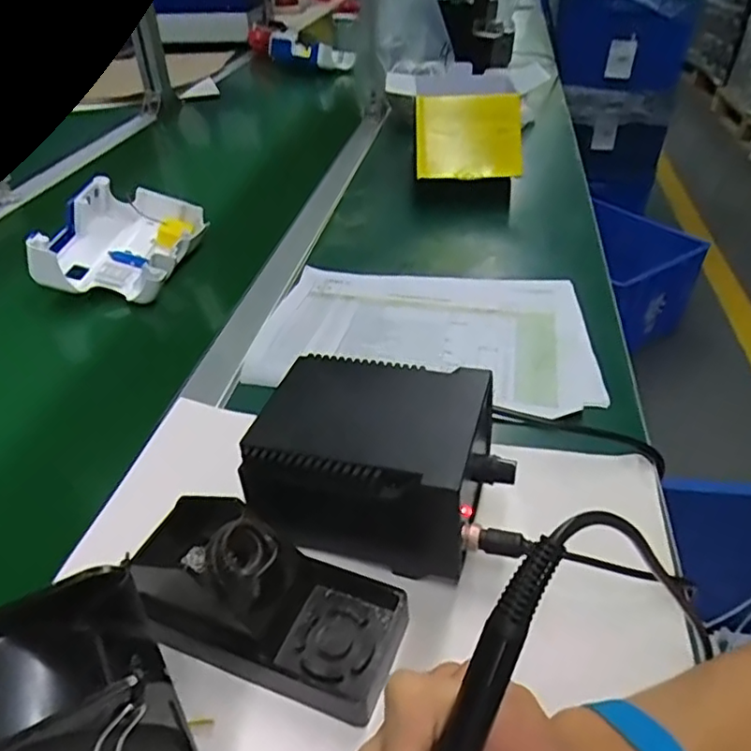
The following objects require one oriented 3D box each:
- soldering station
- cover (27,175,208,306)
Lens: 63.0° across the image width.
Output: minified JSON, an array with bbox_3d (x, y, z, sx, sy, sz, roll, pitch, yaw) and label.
[{"bbox_3d":[0.006,0.054,0.415,0.162,0.088,0.123,10,40,11],"label":"soldering station"},{"bbox_3d":[-0.288,-0.164,0.709,0.149,0.063,0.180,0,39,-2],"label":"cover"}]

